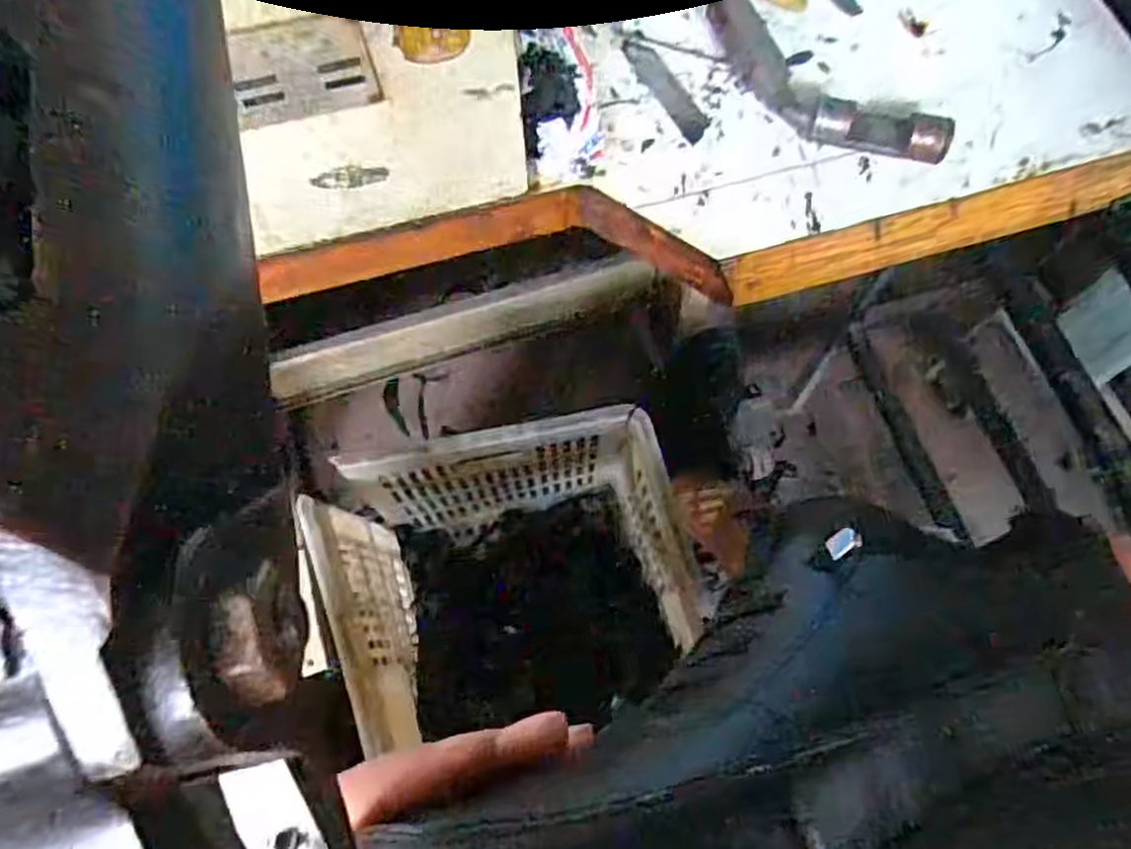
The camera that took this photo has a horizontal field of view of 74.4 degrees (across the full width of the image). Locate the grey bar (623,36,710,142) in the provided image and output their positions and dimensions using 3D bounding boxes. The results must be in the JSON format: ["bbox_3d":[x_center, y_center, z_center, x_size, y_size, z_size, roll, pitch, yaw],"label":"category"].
[{"bbox_3d":[0.060,-0.201,0.445,0.018,0.004,0.084,-25,69,-10],"label":"grey bar"}]

